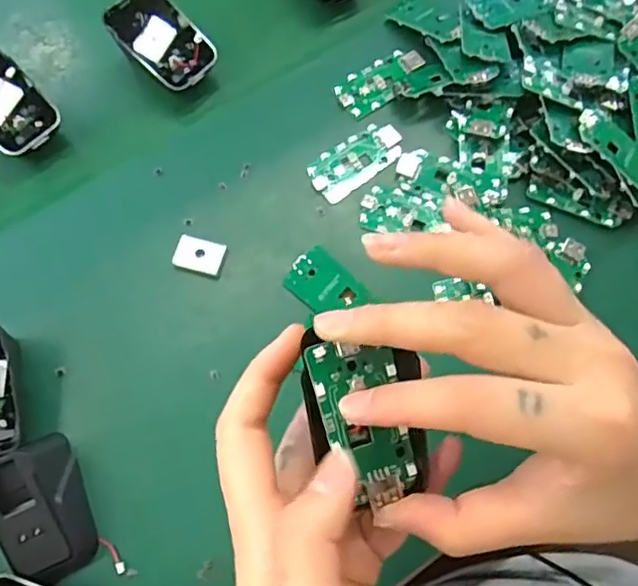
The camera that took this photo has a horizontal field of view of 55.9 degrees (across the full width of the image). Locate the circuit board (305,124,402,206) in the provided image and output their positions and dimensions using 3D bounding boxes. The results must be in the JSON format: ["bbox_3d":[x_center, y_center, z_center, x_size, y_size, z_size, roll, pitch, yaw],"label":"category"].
[{"bbox_3d":[0.025,-0.086,0.387,0.065,0.004,0.031,-36,74,-12],"label":"circuit board"}]

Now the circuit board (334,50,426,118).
[{"bbox_3d":[0.044,-0.143,0.404,0.064,0.009,0.035,-34,71,-9],"label":"circuit board"}]

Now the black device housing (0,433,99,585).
[{"bbox_3d":[-0.141,0.108,0.303,0.034,0.042,0.068,-21,72,-7],"label":"black device housing"}]

